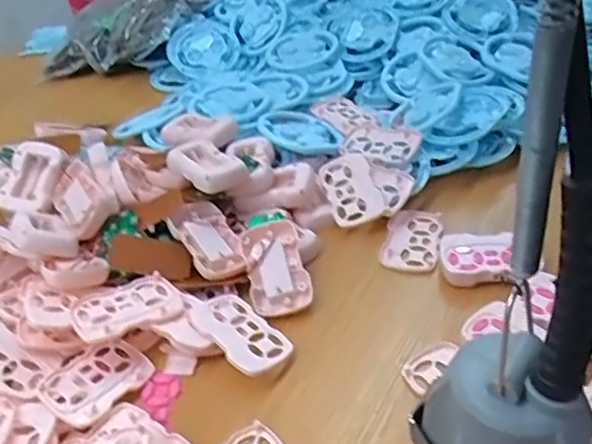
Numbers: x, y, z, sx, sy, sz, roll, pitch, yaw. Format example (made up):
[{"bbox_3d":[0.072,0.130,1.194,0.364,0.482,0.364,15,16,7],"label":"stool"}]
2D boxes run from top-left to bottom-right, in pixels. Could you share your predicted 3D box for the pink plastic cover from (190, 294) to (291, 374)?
[{"bbox_3d":[-0.048,0.092,0.499,0.089,0.006,0.053,36,38,31],"label":"pink plastic cover"}]

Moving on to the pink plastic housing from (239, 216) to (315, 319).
[{"bbox_3d":[-0.018,0.043,0.548,0.055,0.014,0.088,-16,65,1],"label":"pink plastic housing"}]

